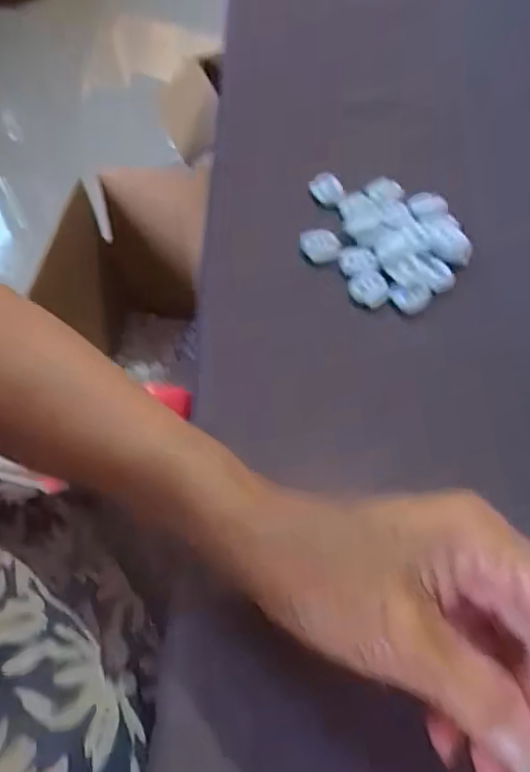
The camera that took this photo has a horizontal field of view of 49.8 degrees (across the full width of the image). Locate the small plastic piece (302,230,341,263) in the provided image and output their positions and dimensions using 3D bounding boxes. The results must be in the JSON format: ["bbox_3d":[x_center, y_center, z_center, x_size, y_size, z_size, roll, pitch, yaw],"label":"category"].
[{"bbox_3d":[0.034,-0.086,0.349,0.024,0.007,0.021,-9,62,-6],"label":"small plastic piece"}]

